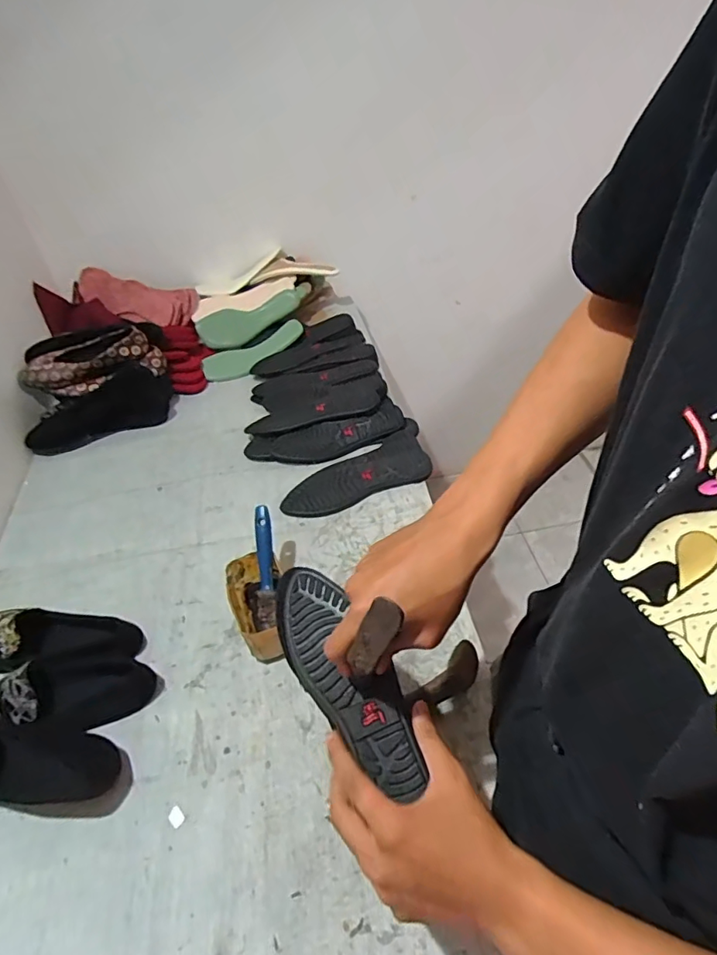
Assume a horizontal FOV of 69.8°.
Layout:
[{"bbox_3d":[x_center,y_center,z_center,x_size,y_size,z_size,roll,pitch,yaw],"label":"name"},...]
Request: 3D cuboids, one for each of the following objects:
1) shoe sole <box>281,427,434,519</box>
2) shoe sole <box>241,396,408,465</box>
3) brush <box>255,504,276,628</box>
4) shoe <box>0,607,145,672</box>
[{"bbox_3d":[-0.006,-0.008,0.839,0.247,0.020,0.105,-19,46,-12],"label":"shoe sole"},{"bbox_3d":[-0.058,-0.068,0.908,0.276,0.022,0.076,-13,77,-3],"label":"shoe sole"},{"bbox_3d":[-0.124,0.115,0.674,0.025,0.013,0.154,-5,77,2],"label":"brush"},{"bbox_3d":[-0.405,0.203,0.660,0.245,0.057,0.089,-5,45,2],"label":"shoe"}]

